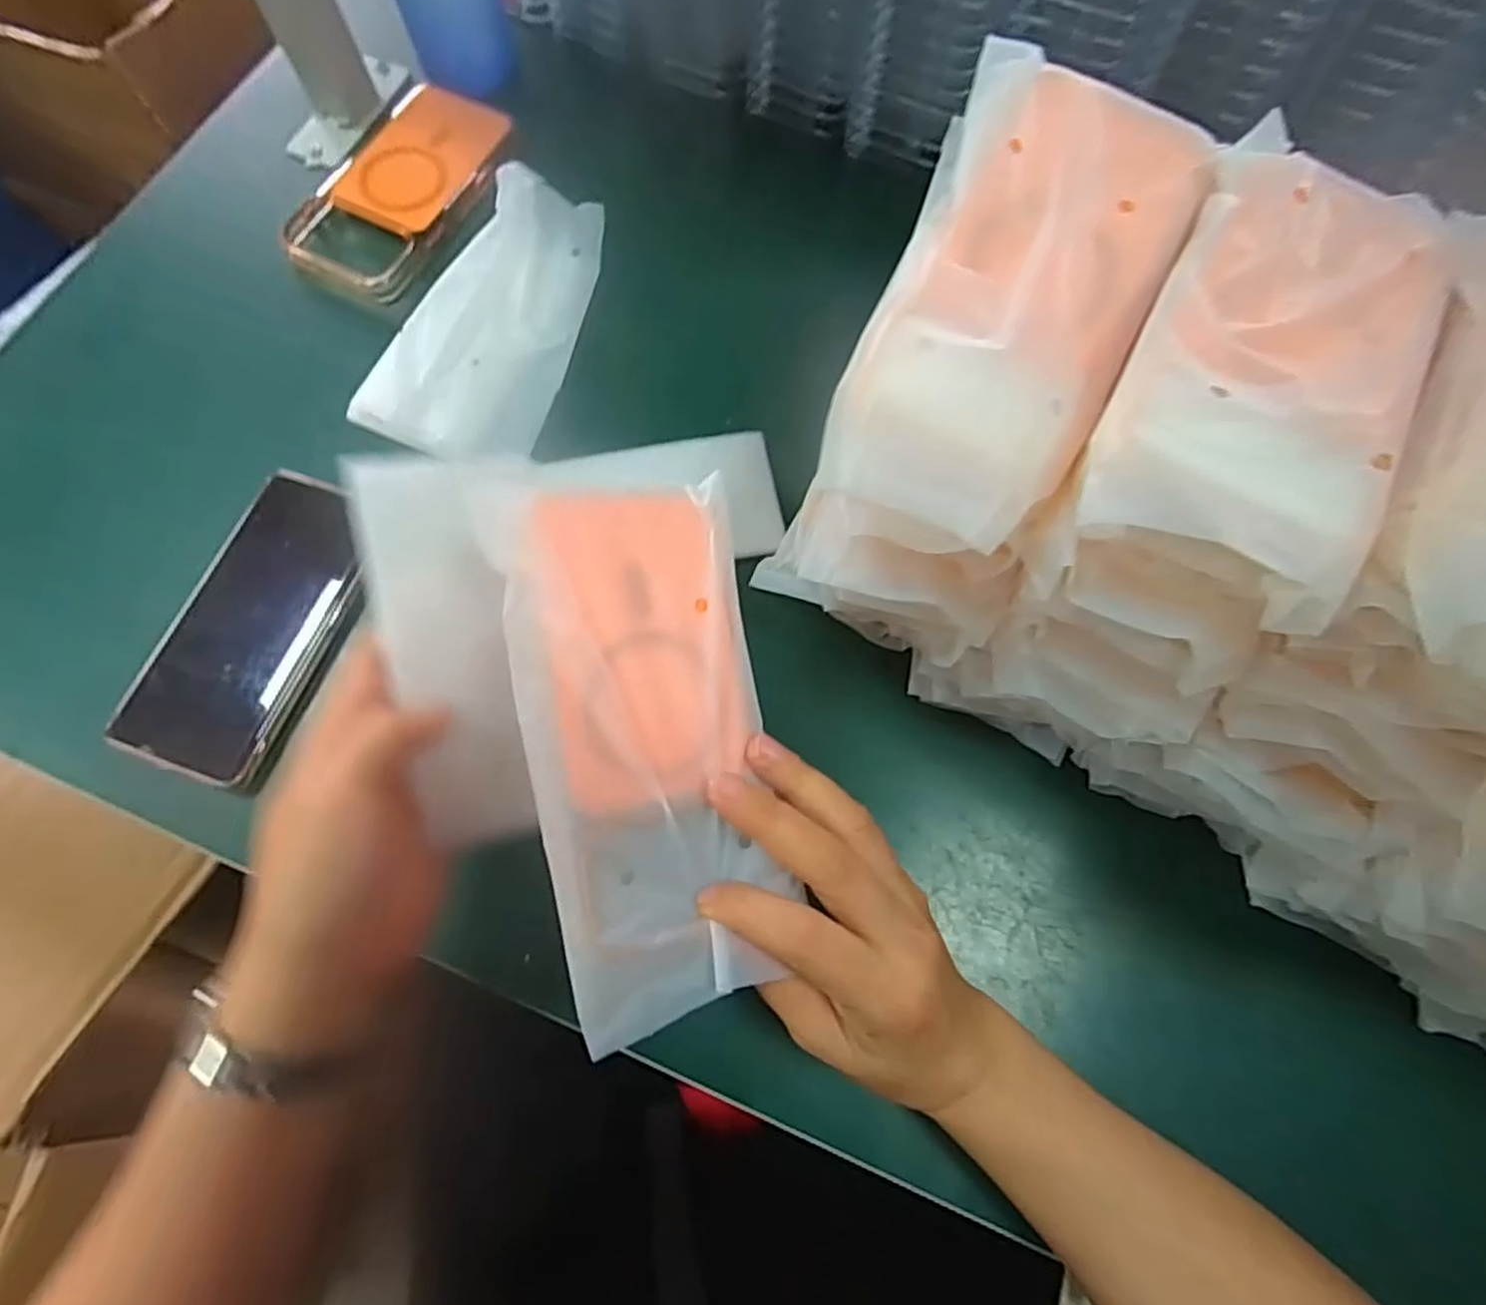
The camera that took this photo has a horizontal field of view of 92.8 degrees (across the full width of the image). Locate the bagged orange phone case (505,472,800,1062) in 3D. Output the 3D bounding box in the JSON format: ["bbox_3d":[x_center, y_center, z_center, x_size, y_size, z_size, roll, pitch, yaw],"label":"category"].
[{"bbox_3d":[-0.030,0.032,0.253,0.088,0.009,0.182,-11,86,-25],"label":"bagged orange phone case"}]

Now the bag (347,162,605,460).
[{"bbox_3d":[-0.148,-0.201,0.414,0.100,0.033,0.182,15,73,3],"label":"bag"}]

